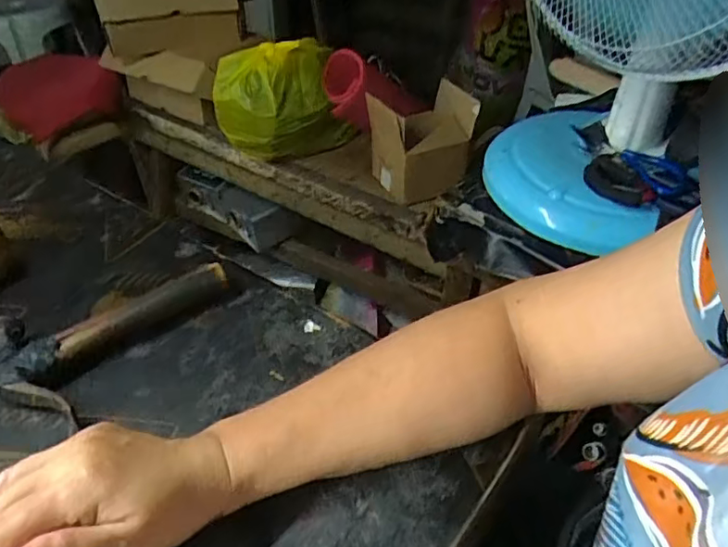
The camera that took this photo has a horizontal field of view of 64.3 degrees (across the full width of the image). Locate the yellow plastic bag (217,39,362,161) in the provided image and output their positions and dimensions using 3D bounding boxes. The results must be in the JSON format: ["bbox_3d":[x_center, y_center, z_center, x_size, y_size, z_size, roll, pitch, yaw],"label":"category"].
[{"bbox_3d":[-0.155,-0.332,1.124,0.257,0.192,0.164,-6,41,-5],"label":"yellow plastic bag"}]

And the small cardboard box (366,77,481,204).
[{"bbox_3d":[0.107,-0.234,1.049,0.183,0.167,0.097,-26,47,-25],"label":"small cardboard box"}]

